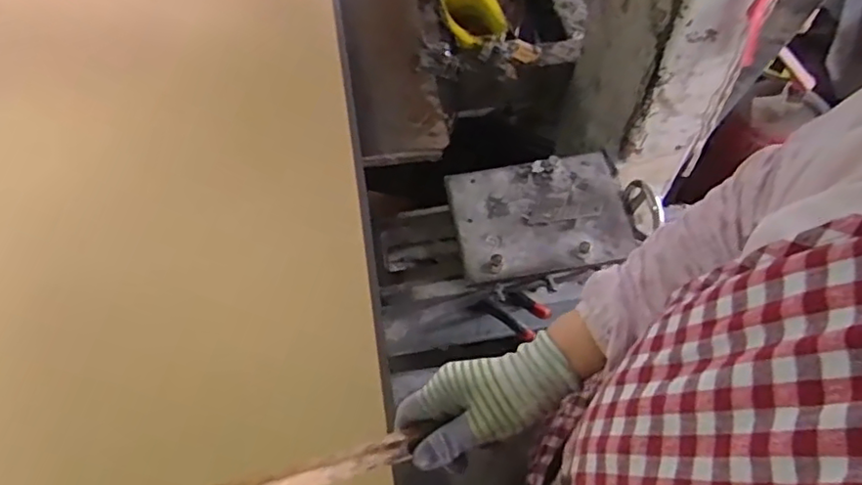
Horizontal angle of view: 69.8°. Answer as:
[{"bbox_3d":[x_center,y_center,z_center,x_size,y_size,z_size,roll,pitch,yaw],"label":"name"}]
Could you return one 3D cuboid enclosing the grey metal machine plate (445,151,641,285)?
[{"bbox_3d":[0.127,-0.032,0.718,0.195,0.020,0.146,-8,60,-5],"label":"grey metal machine plate"}]

